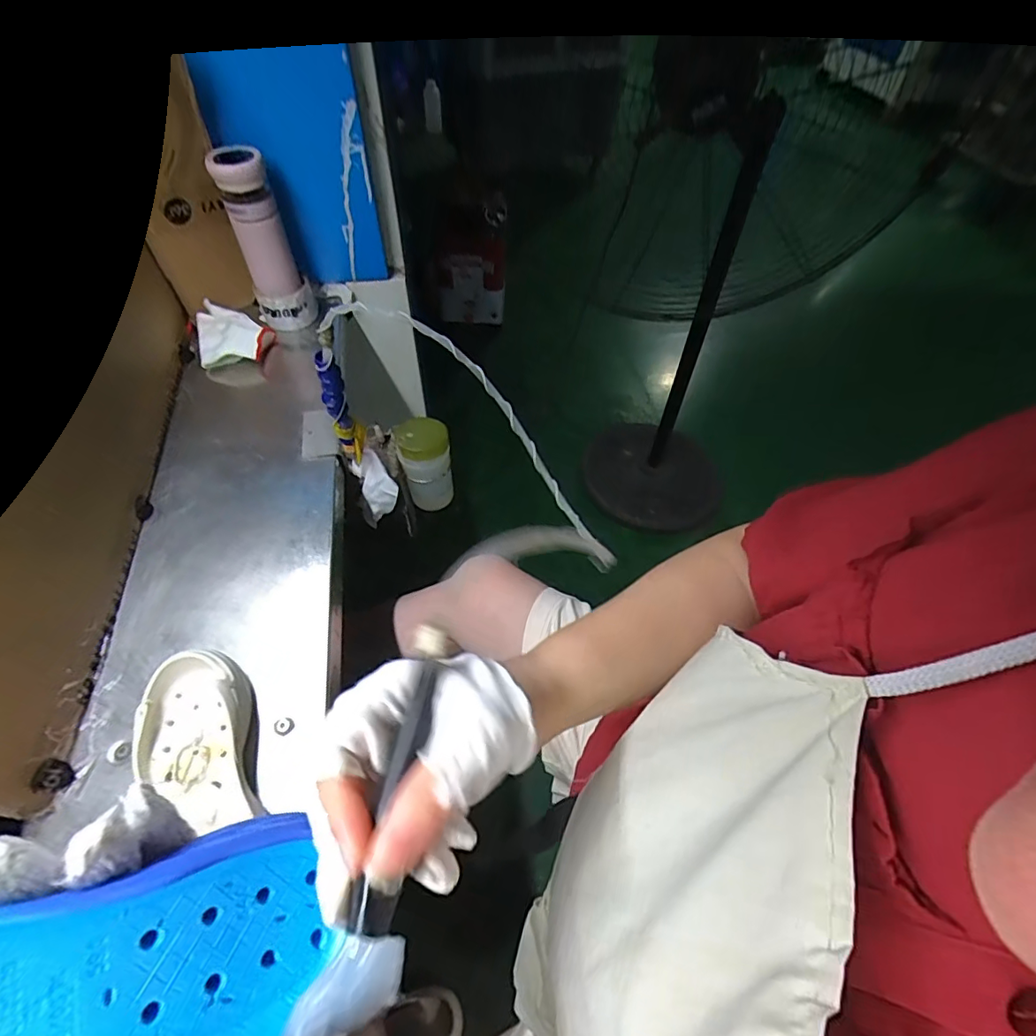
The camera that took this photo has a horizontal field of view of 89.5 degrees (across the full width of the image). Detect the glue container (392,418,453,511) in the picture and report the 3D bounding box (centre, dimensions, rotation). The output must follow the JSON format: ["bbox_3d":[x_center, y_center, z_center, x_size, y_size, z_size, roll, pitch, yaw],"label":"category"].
[{"bbox_3d":[-0.134,-0.078,0.784,0.072,0.139,0.070,-2,55,2],"label":"glue container"}]

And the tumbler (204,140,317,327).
[{"bbox_3d":[-0.368,-0.392,0.763,0.078,0.232,0.065,-26,52,-21],"label":"tumbler"}]

